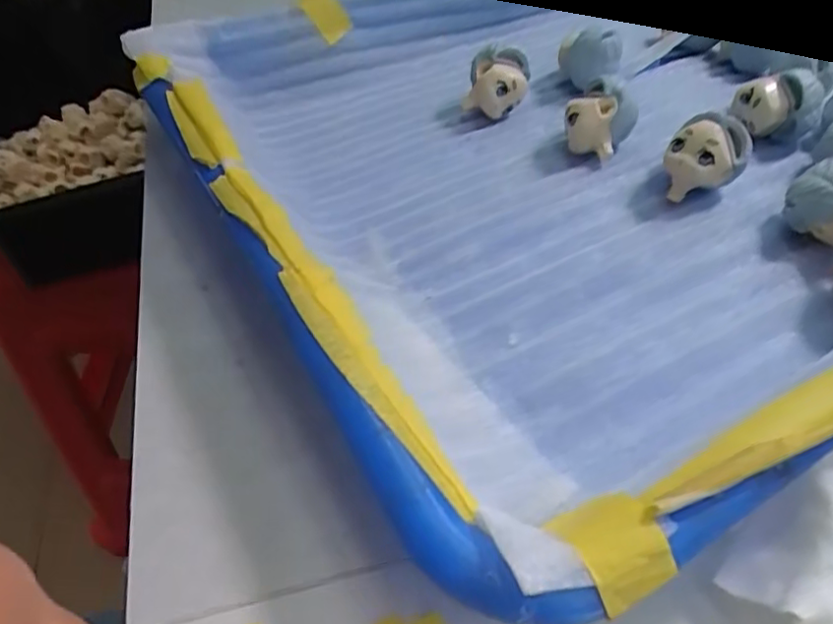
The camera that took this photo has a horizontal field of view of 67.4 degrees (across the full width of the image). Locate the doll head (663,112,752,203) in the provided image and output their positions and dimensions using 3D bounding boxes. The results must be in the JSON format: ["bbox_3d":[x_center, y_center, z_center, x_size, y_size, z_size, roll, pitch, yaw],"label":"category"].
[{"bbox_3d":[0.094,-0.049,0.204,0.022,0.023,0.019,-36,57,-27],"label":"doll head"}]

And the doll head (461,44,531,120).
[{"bbox_3d":[0.033,-0.088,0.242,0.017,0.025,0.024,33,57,27],"label":"doll head"}]

